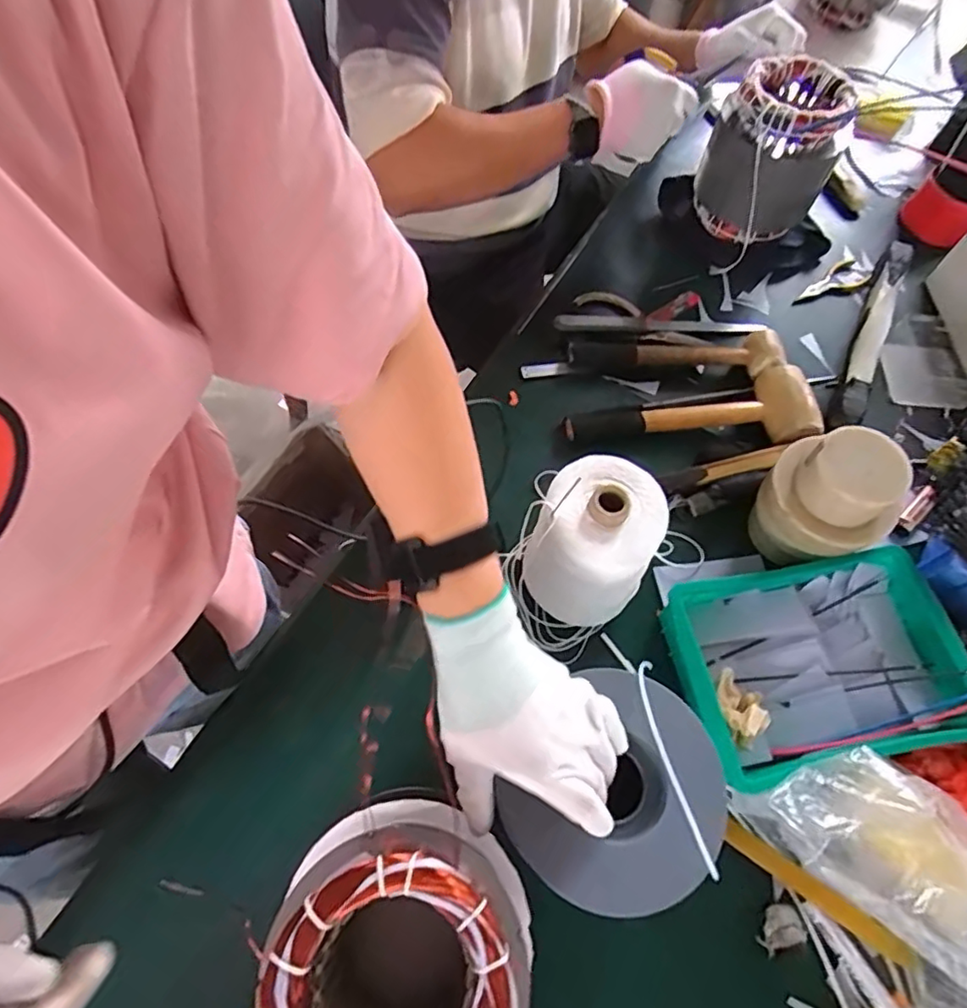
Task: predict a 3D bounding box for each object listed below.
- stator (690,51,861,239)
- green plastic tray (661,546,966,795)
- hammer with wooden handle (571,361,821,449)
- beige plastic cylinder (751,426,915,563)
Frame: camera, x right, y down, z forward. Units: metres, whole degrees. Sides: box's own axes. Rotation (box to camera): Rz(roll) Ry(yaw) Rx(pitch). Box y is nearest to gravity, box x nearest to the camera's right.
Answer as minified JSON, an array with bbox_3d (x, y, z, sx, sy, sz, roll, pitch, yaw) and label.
[{"bbox_3d":[0.376,-0.461,0.799,0.154,0.190,0.126,24,65,9],"label":"stator"},{"bbox_3d":[0.307,0.145,0.552,0.248,0.052,0.174,-8,65,-6],"label":"green plastic tray"},{"bbox_3d":[0.246,-0.096,0.698,0.289,0.049,0.098,-9,65,-6],"label":"hammer with wooden handle"},{"bbox_3d":[0.326,0.001,0.580,0.098,0.140,0.100,8,64,2],"label":"beige plastic cylinder"}]

